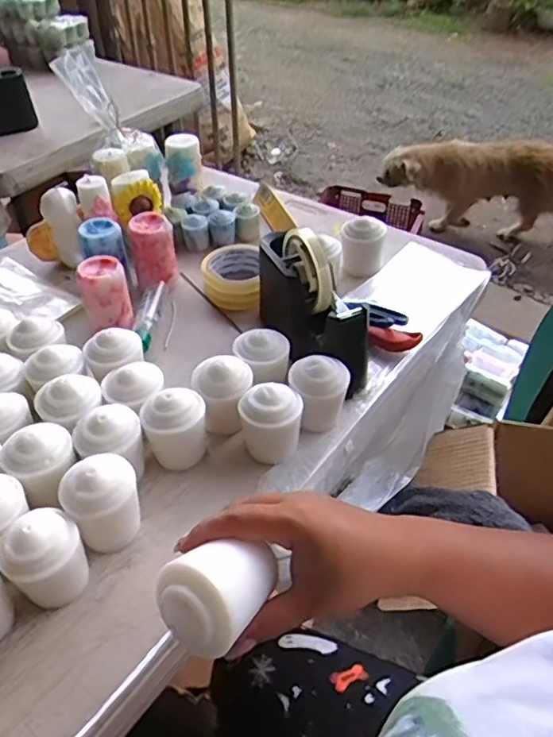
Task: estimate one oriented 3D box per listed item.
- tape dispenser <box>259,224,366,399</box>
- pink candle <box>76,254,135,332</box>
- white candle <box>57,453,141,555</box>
[{"bbox_3d":[0.034,-0.068,0.607,0.059,0.122,0.188,-21,47,-21],"label":"tape dispenser"},{"bbox_3d":[-0.195,-0.084,0.660,0.052,0.073,0.051,-13,45,-14],"label":"pink candle"},{"bbox_3d":[-0.137,0.109,0.462,0.057,0.073,0.045,-21,47,-21],"label":"white candle"}]

